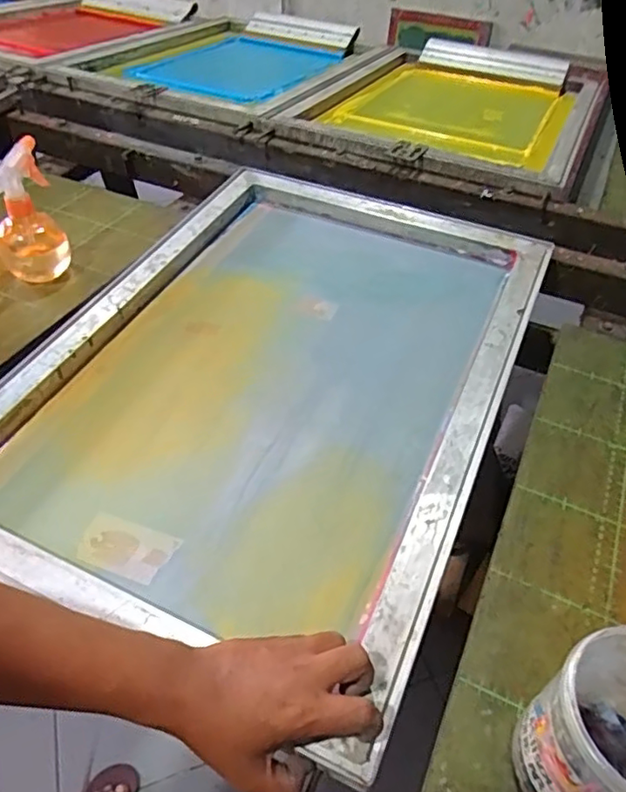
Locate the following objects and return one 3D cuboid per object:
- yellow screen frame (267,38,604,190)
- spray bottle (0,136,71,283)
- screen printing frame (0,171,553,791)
[{"bbox_3d":[0.298,-0.611,1.209,0.514,0.045,0.716,22,48,17],"label":"yellow screen frame"},{"bbox_3d":[-0.376,-0.232,0.762,0.085,0.164,0.081,-19,50,-22],"label":"spray bottle"},{"bbox_3d":[-0.046,-0.043,0.651,0.487,0.035,0.632,19,52,17],"label":"screen printing frame"}]

